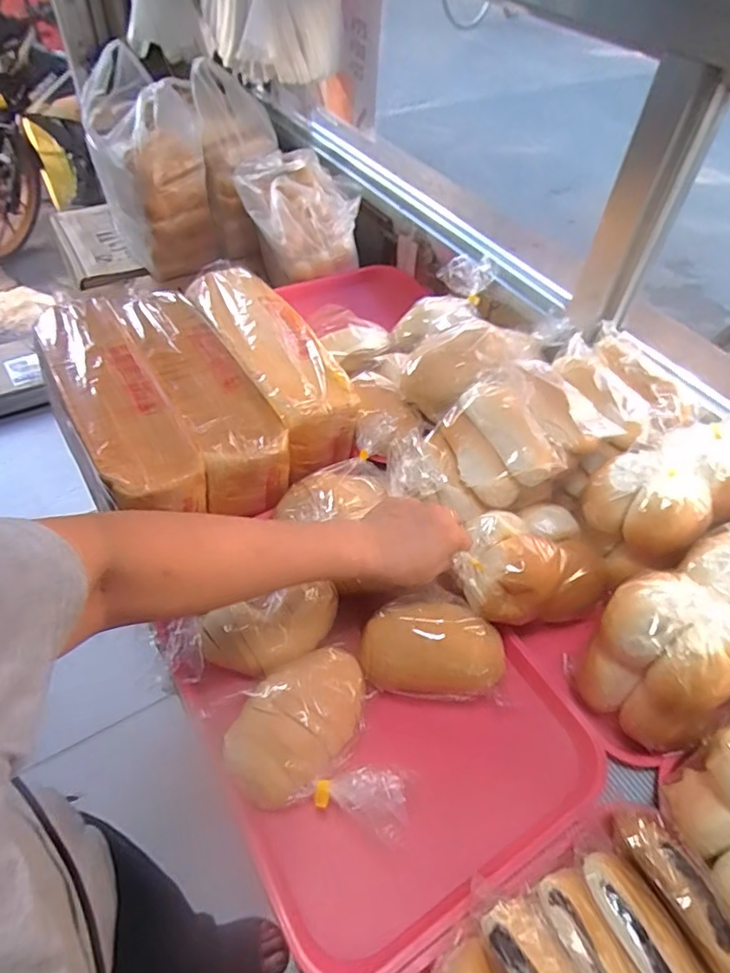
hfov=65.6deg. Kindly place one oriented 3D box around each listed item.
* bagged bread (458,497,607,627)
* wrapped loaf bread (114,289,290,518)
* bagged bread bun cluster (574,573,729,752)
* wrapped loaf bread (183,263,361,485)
[{"bbox_3d":[0.159,0.074,0.565,0.158,0.095,0.099,-13,52,-16],"label":"bagged bread"},{"bbox_3d":[-0.202,-0.116,0.689,0.098,0.087,0.316,-23,55,-23],"label":"wrapped loaf bread"},{"bbox_3d":[0.258,0.142,0.482,0.086,0.158,0.119,-28,57,-26],"label":"bagged bread bun cluster"},{"bbox_3d":[-0.120,-0.161,0.729,0.108,0.092,0.319,-24,56,-24],"label":"wrapped loaf bread"}]

